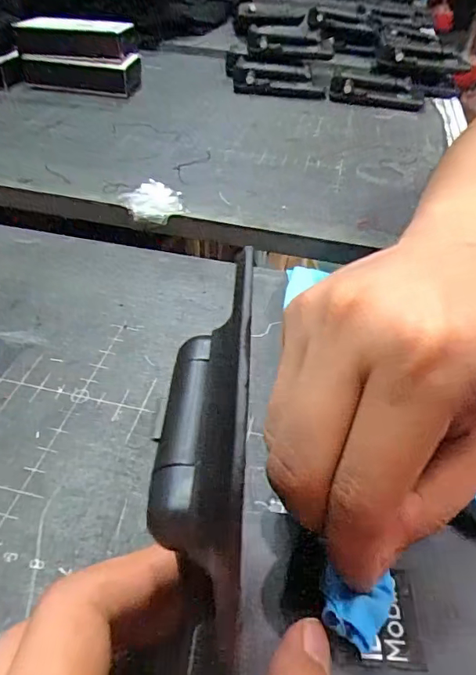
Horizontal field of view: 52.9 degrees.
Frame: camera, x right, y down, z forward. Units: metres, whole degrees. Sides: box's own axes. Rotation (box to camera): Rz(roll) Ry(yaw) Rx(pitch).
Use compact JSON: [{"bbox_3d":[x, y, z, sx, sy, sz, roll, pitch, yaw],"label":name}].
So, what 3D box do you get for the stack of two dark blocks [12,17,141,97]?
[{"bbox_3d":[-0.186,-0.327,0.554,0.139,0.062,0.084,3,42,0],"label":"stack of two dark blocks"}]

